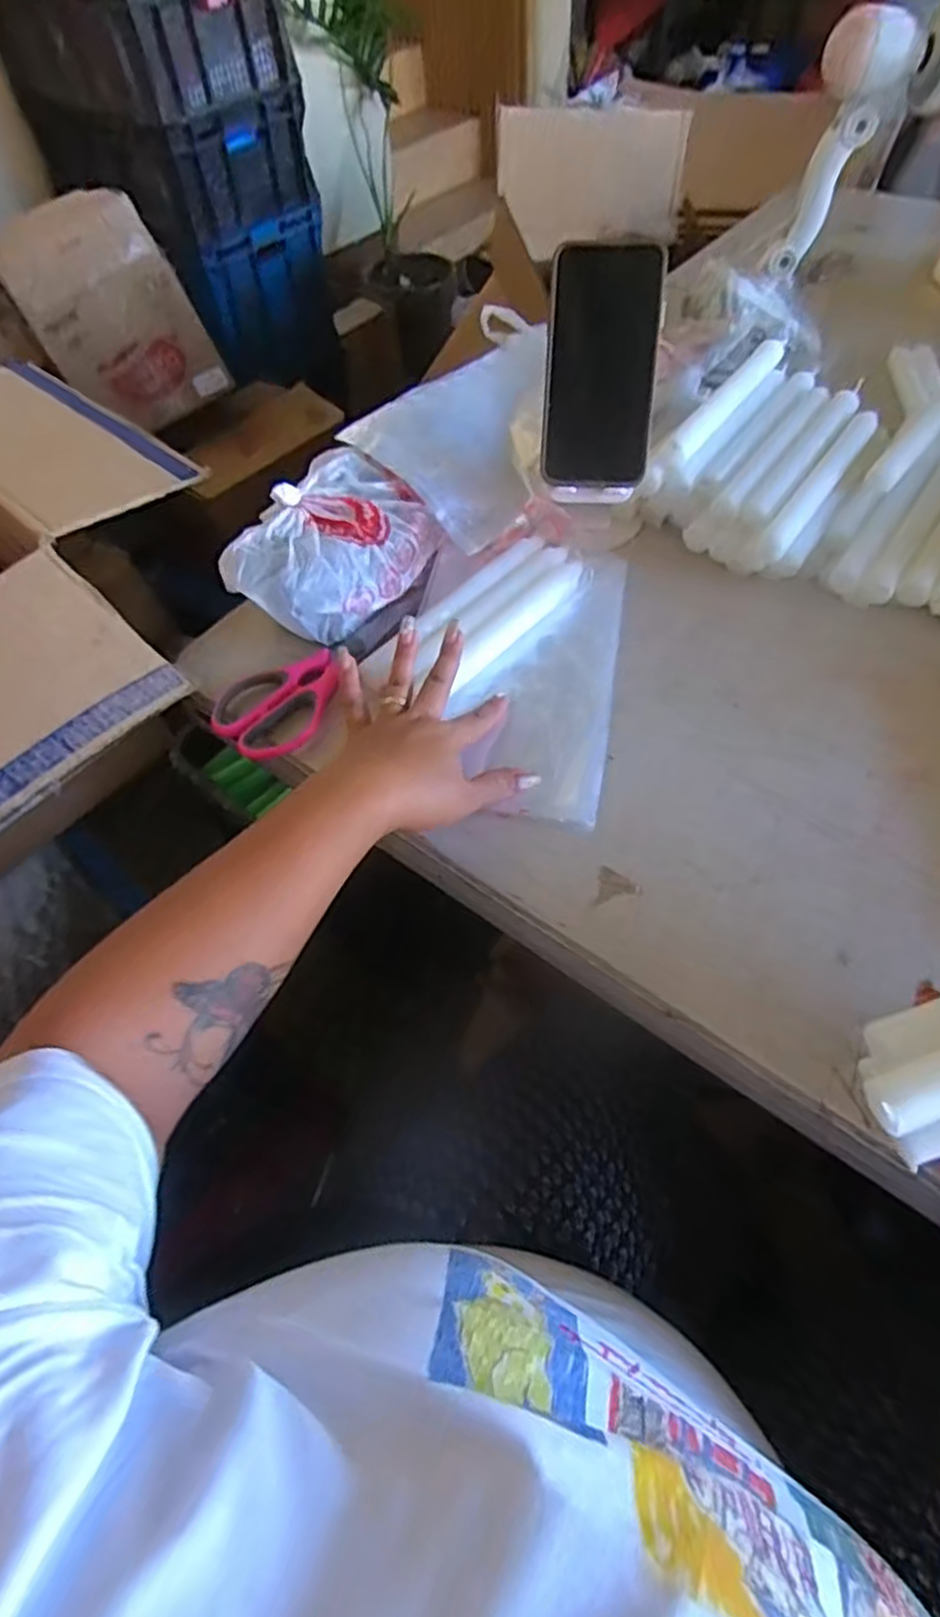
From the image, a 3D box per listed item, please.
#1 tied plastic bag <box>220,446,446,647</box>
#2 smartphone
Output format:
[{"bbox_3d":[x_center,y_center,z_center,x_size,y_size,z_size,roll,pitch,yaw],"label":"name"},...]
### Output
[{"bbox_3d":[-0.107,-0.197,0.547,0.098,0.060,0.151,30,63,21],"label":"tied plastic bag"},{"bbox_3d":[0.098,-0.328,0.537,0.081,0.158,0.009,7,18,12],"label":"smartphone"}]

